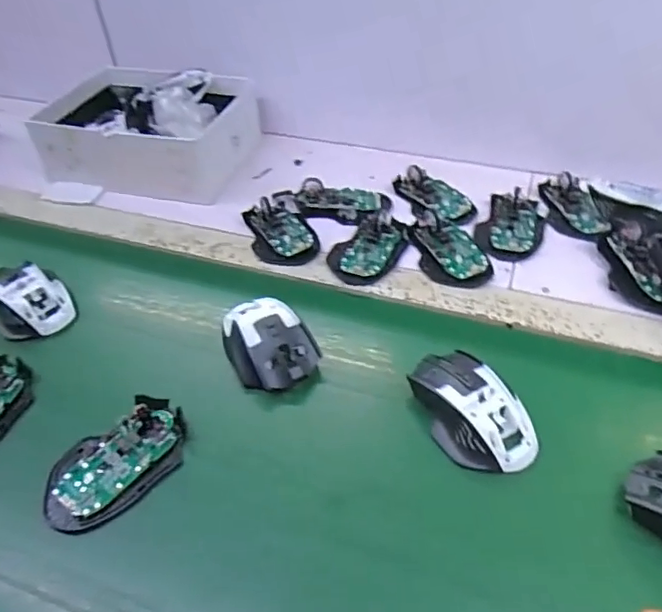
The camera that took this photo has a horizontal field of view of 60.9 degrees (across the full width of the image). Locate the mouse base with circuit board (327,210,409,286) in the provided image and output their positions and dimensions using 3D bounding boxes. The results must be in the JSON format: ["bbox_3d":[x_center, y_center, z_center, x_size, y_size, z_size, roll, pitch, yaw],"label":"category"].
[{"bbox_3d":[0.043,-0.070,0.620,0.065,0.025,0.116,26,51,21],"label":"mouse base with circuit board"}]

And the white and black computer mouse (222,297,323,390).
[{"bbox_3d":[-0.057,0.031,0.511,0.070,0.034,0.098,-21,47,-17],"label":"white and black computer mouse"}]

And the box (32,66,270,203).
[{"bbox_3d":[-0.240,-0.243,0.755,0.244,0.098,0.193,9,46,12],"label":"box"}]

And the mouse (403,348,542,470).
[{"bbox_3d":[0.111,0.081,0.453,0.066,0.044,0.111,-19,46,-15],"label":"mouse"}]

